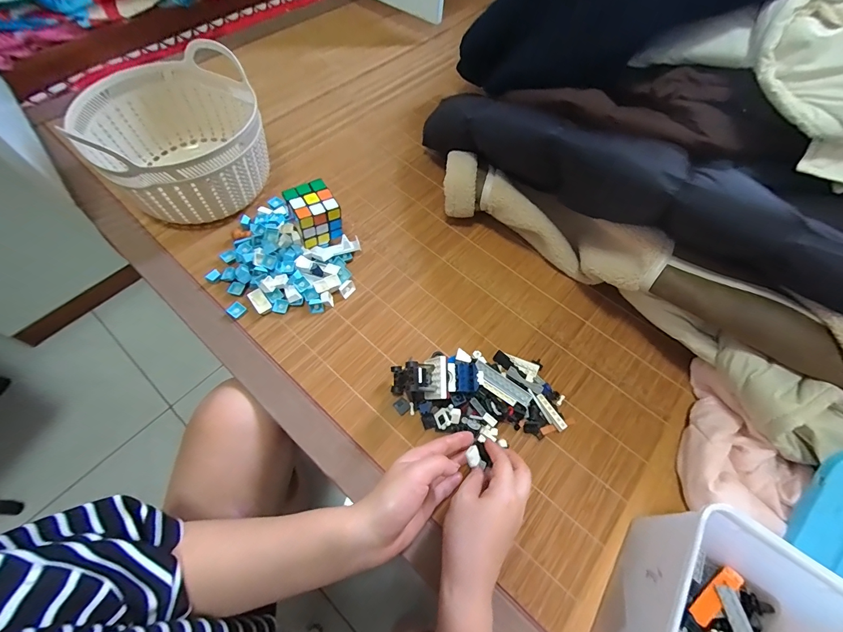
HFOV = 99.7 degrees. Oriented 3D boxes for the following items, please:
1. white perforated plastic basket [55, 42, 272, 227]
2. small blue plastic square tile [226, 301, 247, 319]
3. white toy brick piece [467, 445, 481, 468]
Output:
[{"bbox_3d":[-0.346,-0.262,0.528,0.210,0.164,0.237,-20,66,-14],"label":"white perforated plastic basket"},{"bbox_3d":[-0.250,-0.009,0.479,0.019,0.005,0.021,32,65,12],"label":"small blue plastic square tile"},{"bbox_3d":[0.057,0.154,0.391,0.017,0.011,0.020,-16,65,-9],"label":"white toy brick piece"}]

